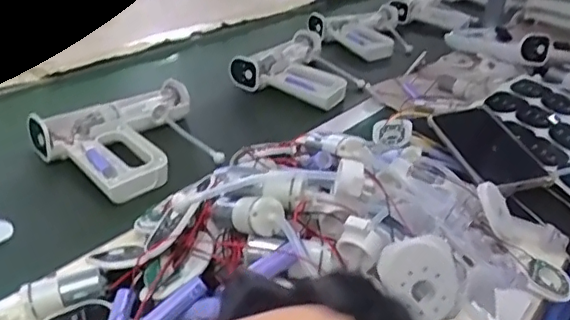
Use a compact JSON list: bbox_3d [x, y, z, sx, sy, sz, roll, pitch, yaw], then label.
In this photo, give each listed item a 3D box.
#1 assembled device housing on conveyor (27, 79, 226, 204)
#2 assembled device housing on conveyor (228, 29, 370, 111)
[{"bbox_3d":[-0.183,-0.025,0.730,0.216,0.056,0.183,-22,38,-39],"label":"assembled device housing on conveyor"},{"bbox_3d":[0.046,-0.161,0.982,0.178,0.040,0.229,20,32,28],"label":"assembled device housing on conveyor"}]

